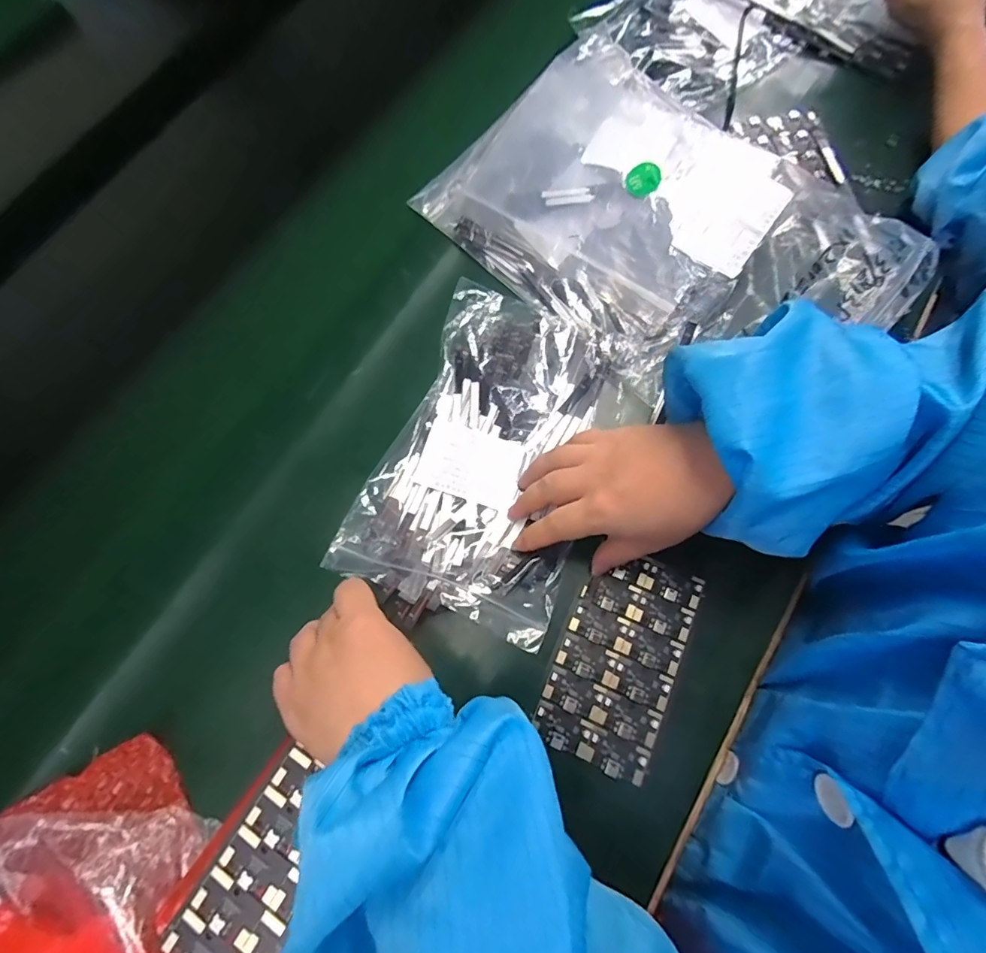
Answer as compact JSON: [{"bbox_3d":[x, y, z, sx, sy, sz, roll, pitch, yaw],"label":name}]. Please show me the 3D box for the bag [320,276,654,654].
[{"bbox_3d":[0.002,-0.015,0.341,0.151,0.030,0.233,22,75,8],"label":"bag"}]

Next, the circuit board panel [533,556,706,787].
[{"bbox_3d":[0.082,0.116,0.315,0.073,0.004,0.131,23,75,9],"label":"circuit board panel"}]

